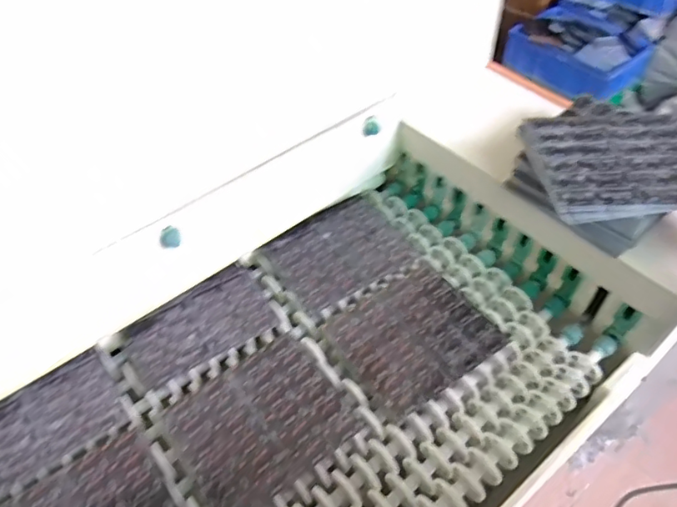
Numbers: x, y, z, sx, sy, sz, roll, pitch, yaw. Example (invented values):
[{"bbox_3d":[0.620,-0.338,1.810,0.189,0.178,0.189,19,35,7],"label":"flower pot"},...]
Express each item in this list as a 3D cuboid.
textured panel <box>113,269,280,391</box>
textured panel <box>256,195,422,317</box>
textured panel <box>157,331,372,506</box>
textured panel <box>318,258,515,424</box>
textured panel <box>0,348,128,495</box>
[{"bbox_3d":[-0.171,0.085,0.655,0.176,0.010,0.101,-27,53,-18],"label":"textured panel"},{"bbox_3d":[0.003,-0.005,0.738,0.183,0.025,0.152,-32,54,-21],"label":"textured panel"},{"bbox_3d":[-0.080,0.177,0.573,0.170,0.012,0.150,-32,54,-21],"label":"textured panel"},{"bbox_3d":[0.087,0.090,0.639,0.172,0.015,0.151,-30,54,-20],"label":"textured panel"},{"bbox_3d":[-0.326,0.185,0.584,0.170,0.014,0.102,-30,54,-20],"label":"textured panel"}]

